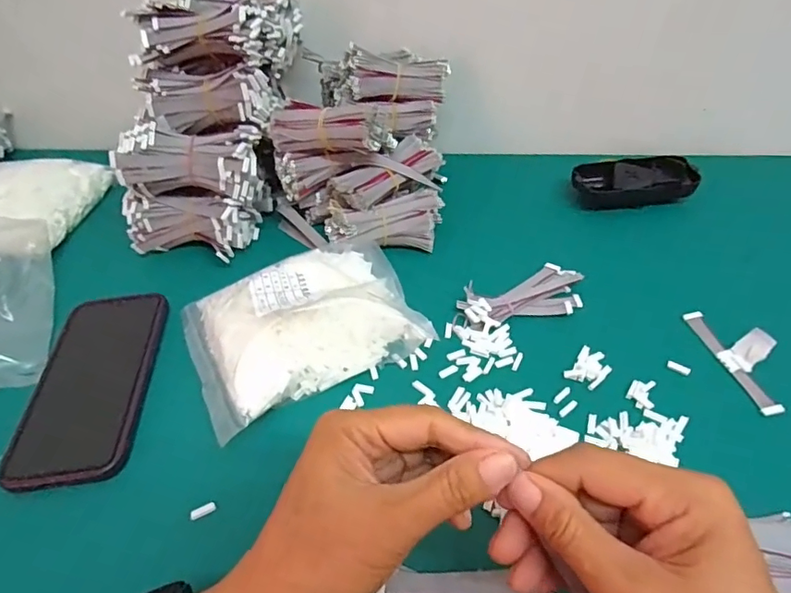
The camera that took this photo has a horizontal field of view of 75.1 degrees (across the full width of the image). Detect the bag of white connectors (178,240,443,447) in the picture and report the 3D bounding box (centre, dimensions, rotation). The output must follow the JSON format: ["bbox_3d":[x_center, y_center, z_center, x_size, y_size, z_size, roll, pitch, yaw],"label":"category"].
[{"bbox_3d":[-0.069,0.014,0.385,0.167,0.039,0.141,-23,48,-18],"label":"bag of white connectors"}]

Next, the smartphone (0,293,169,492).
[{"bbox_3d":[-0.217,0.058,0.371,0.078,0.006,0.156,-8,45,-3],"label":"smartphone"}]

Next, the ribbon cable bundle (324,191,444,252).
[{"bbox_3d":[-0.010,-0.067,0.459,0.101,0.032,0.042,-3,45,2],"label":"ribbon cable bundle"}]

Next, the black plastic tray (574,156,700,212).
[{"bbox_3d":[0.227,-0.109,0.497,0.106,0.027,0.045,-5,45,0],"label":"black plastic tray"}]

